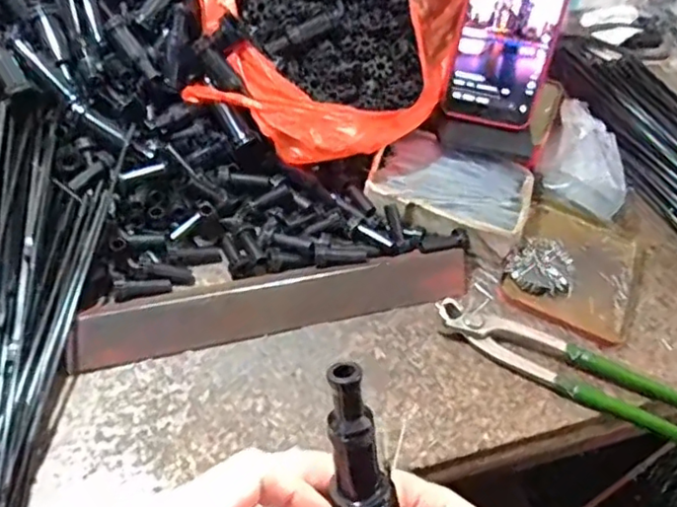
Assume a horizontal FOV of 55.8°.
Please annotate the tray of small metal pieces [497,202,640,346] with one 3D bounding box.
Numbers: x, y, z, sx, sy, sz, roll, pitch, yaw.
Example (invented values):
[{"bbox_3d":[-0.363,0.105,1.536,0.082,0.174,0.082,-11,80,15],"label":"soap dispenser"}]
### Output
[{"bbox_3d":[0.191,0.008,0.514,0.099,0.019,0.121,22,53,11],"label":"tray of small metal pieces"}]

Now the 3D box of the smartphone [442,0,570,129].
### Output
[{"bbox_3d":[0.136,-0.183,0.501,0.077,0.161,0.014,13,23,4],"label":"smartphone"}]

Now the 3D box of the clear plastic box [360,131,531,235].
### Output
[{"bbox_3d":[0.090,-0.052,0.524,0.126,0.029,0.078,20,54,2],"label":"clear plastic box"}]

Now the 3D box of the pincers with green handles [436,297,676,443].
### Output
[{"bbox_3d":[0.165,0.077,0.452,0.195,0.018,0.047,25,53,13],"label":"pincers with green handles"}]

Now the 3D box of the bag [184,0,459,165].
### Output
[{"bbox_3d":[-0.005,-0.216,0.509,0.207,0.125,0.265,13,52,4],"label":"bag"}]

